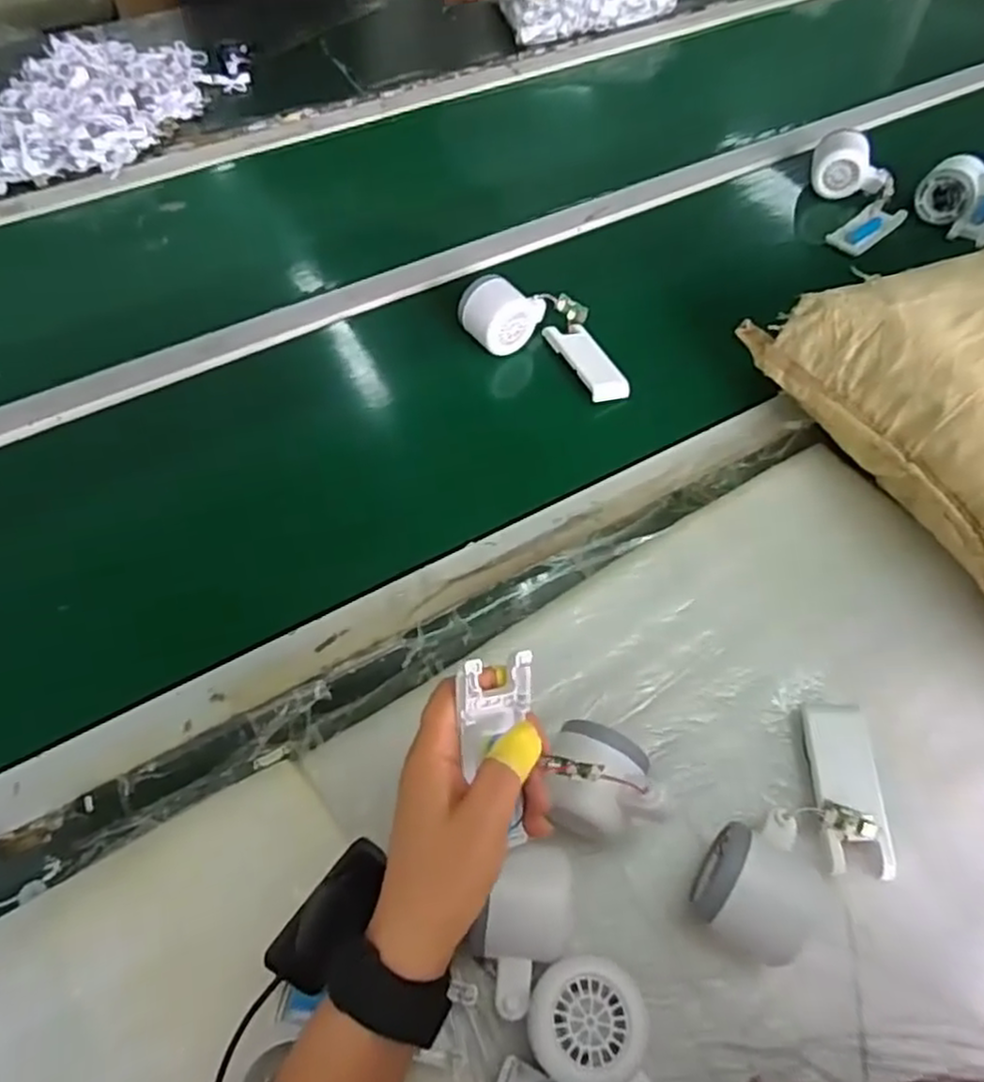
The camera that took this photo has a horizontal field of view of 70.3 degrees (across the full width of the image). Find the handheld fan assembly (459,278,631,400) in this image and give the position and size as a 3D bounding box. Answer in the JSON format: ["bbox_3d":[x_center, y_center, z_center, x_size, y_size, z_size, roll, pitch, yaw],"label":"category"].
[{"bbox_3d":[0.057,-0.201,0.660,0.175,0.044,0.084,27,58,15],"label":"handheld fan assembly"}]

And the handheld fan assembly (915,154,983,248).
[{"bbox_3d":[0.532,-0.377,0.773,0.113,0.061,0.048,37,61,21],"label":"handheld fan assembly"}]

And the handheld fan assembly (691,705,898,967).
[{"bbox_3d":[0.193,0.175,0.423,0.080,0.045,0.171,39,61,22],"label":"handheld fan assembly"}]

